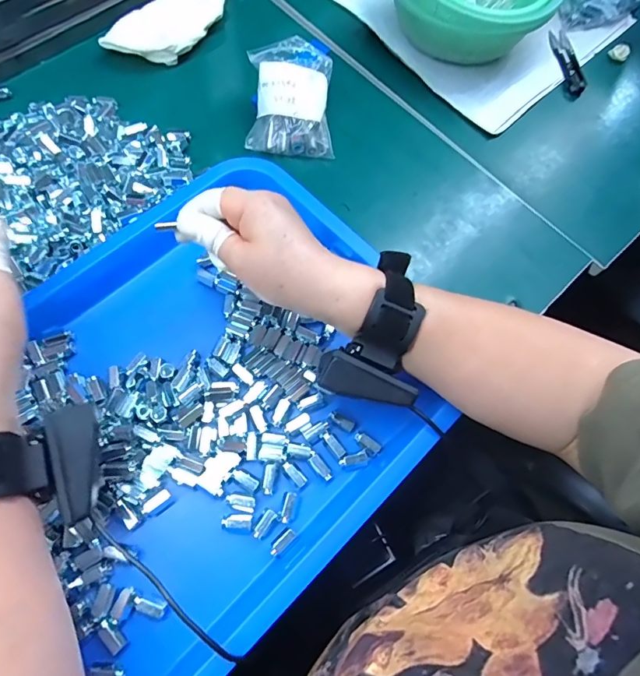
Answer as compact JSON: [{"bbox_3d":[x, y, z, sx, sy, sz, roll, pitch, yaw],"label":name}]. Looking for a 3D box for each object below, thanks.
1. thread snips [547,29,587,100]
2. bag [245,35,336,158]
[{"bbox_3d":[0.297,-0.333,0.540,0.023,0.013,0.105,-2,68,-4],"label":"thread snips"},{"bbox_3d":[-0.029,-0.241,0.451,0.083,0.022,0.108,2,97,-10],"label":"bag"}]

